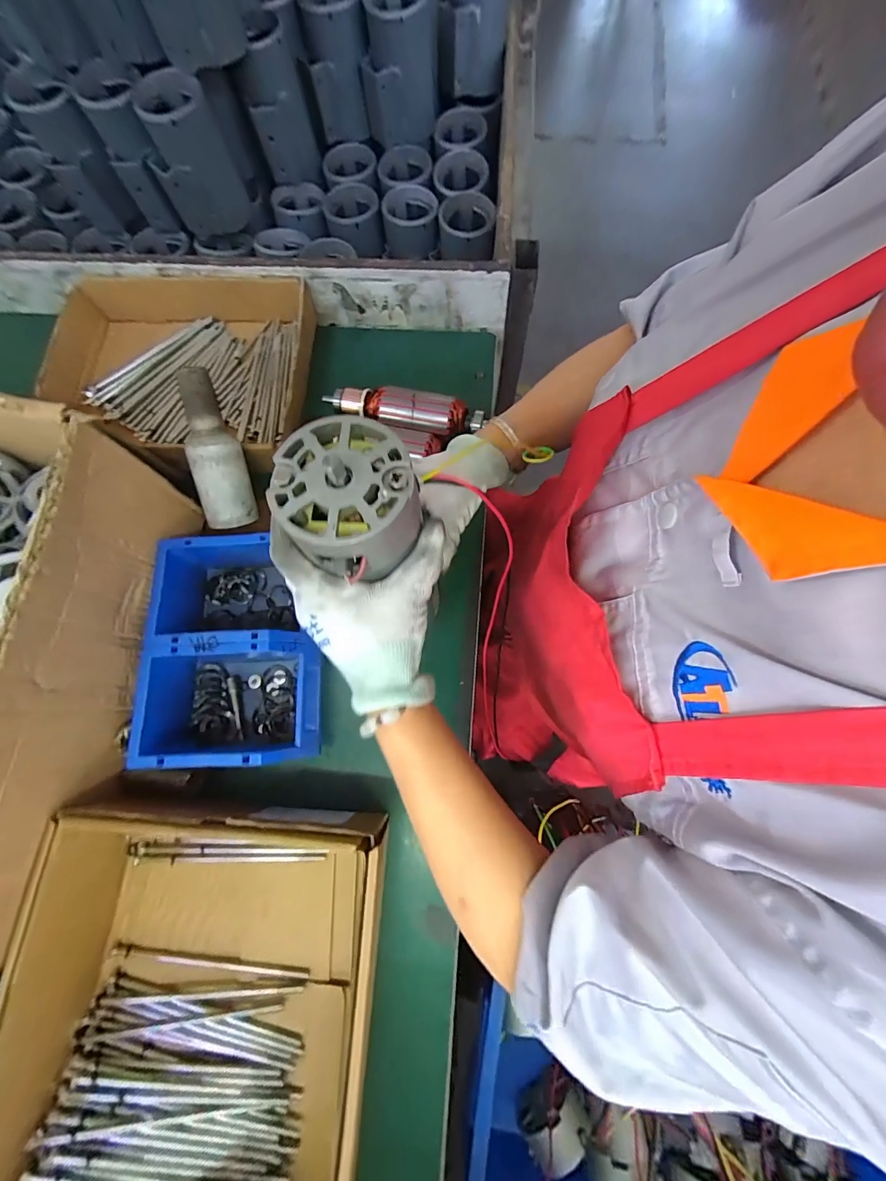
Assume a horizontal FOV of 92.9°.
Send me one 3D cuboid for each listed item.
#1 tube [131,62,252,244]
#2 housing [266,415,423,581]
[{"bbox_3d":[-0.329,-0.566,0.554,0.097,0.134,0.089,-26,75,-5],"label":"tube"},{"bbox_3d":[-0.053,-0.049,0.249,0.076,0.045,0.092,-9,74,-1],"label":"housing"}]

